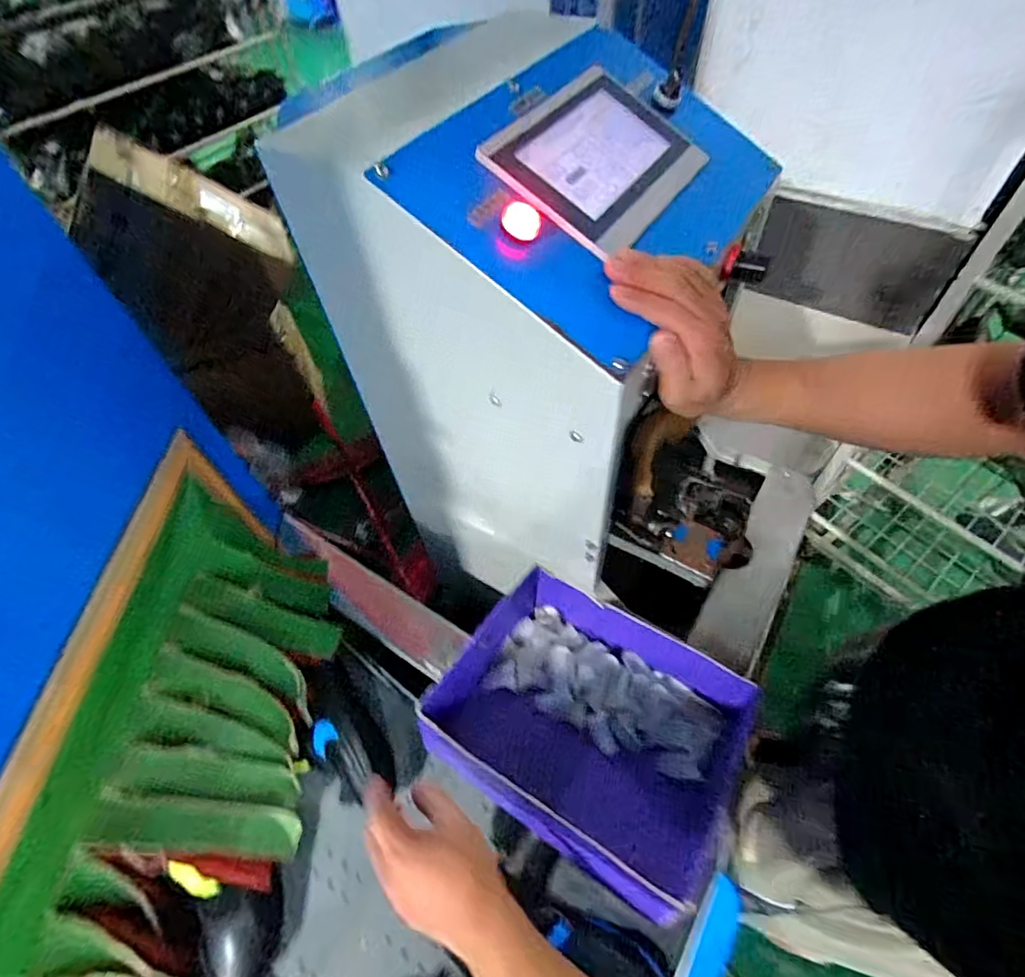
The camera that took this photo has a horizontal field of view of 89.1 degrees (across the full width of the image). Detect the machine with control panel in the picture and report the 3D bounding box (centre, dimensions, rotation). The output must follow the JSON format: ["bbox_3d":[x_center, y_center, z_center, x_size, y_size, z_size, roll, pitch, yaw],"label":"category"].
[{"bbox_3d":[0.045,-0.179,0.671,0.326,0.550,0.358,25,60,21],"label":"machine with control panel"}]

